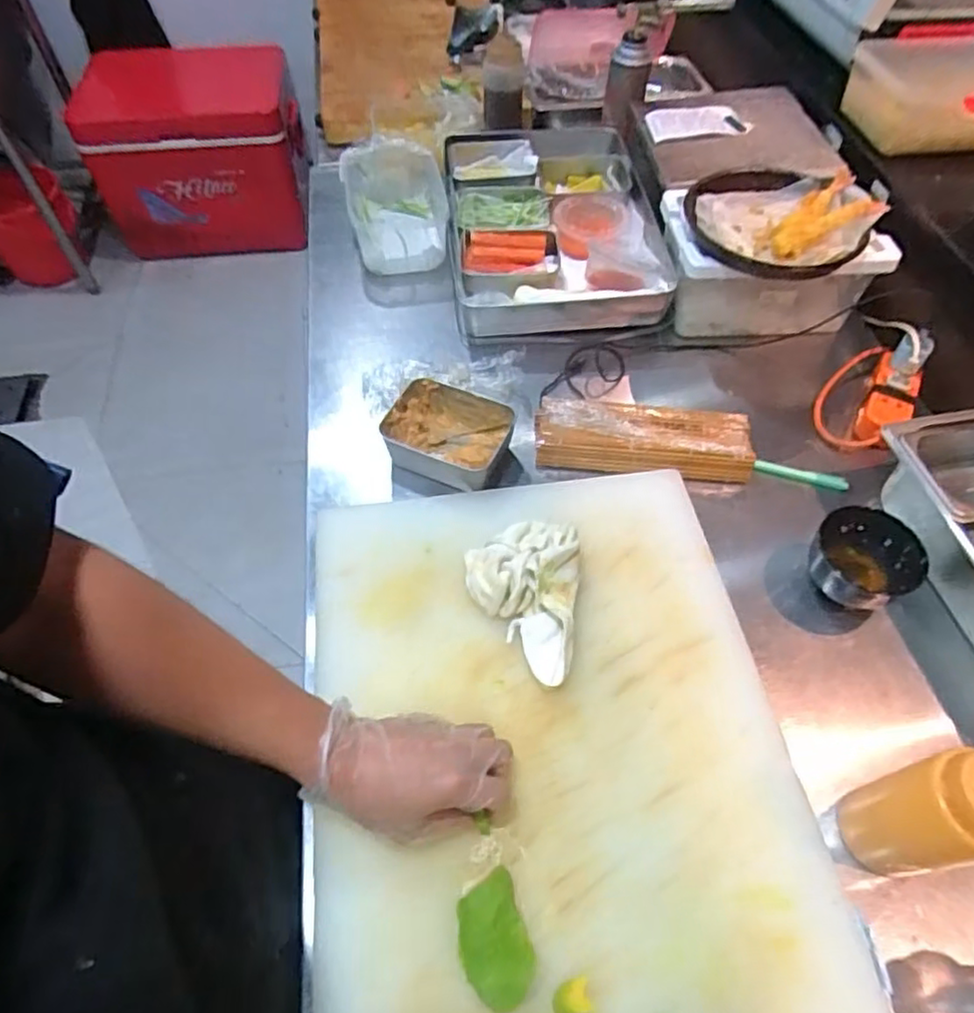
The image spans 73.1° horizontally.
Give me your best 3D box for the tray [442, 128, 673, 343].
[{"bbox_3d":[0.094,-0.416,0.972,0.294,0.065,0.412,-4,55,-3],"label":"tray"}]

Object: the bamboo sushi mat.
[{"bbox_3d":[0.180,-0.078,0.762,0.243,0.036,0.082,6,55,3],"label":"bamboo sushi mat"}]

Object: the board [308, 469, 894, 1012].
[{"bbox_3d":[0.057,0.219,0.538,0.389,0.044,0.588,-7,56,-6],"label":"board"}]

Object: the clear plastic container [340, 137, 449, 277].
[{"bbox_3d":[-0.135,-0.445,0.982,0.147,0.089,0.202,-8,56,-6],"label":"clear plastic container"}]

